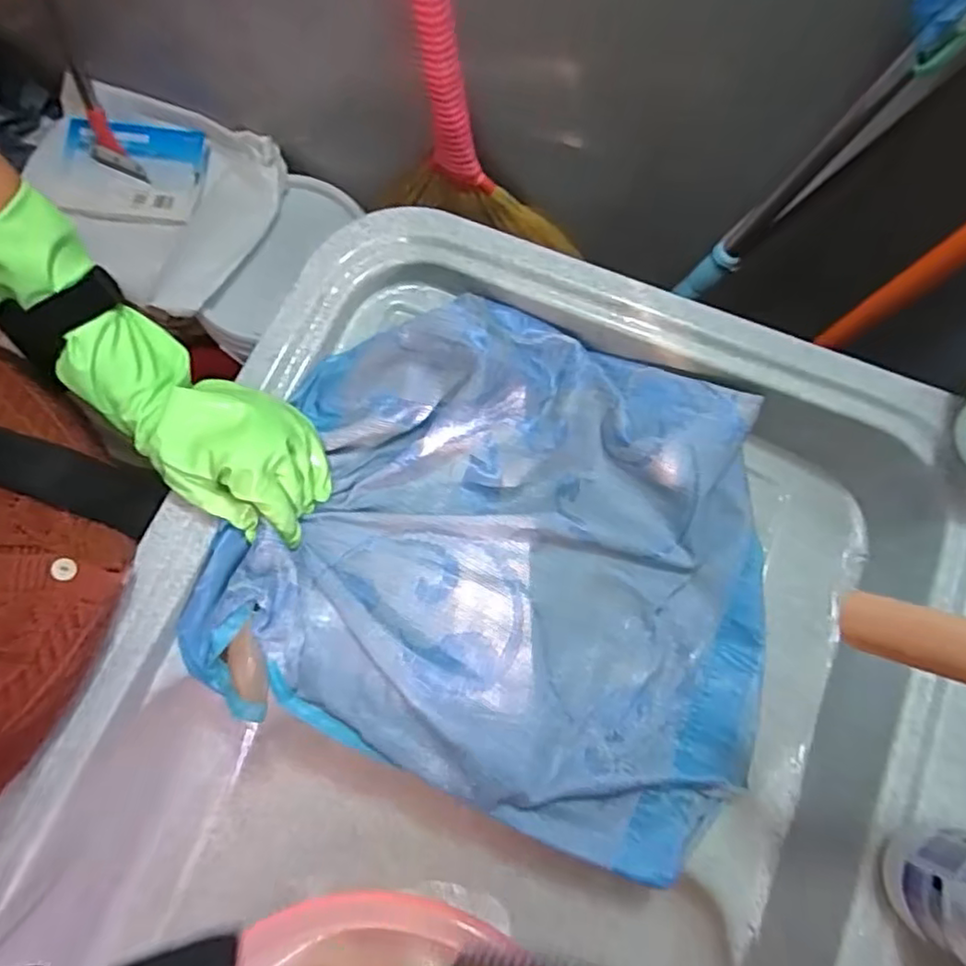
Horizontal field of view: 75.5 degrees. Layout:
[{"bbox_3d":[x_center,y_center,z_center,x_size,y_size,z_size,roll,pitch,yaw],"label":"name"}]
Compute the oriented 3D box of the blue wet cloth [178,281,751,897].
[{"bbox_3d":[0.026,0.052,0.439,0.375,0.115,0.336,21,76,7],"label":"blue wet cloth"}]

